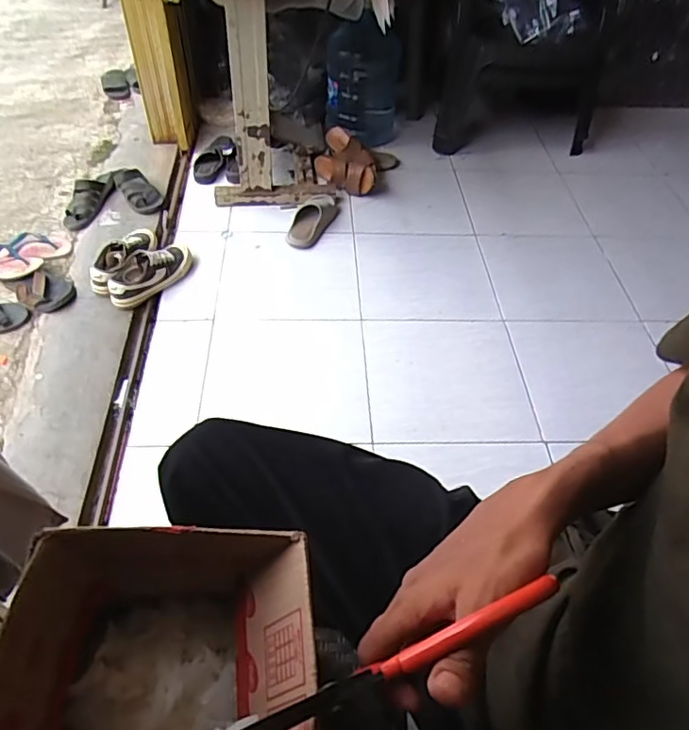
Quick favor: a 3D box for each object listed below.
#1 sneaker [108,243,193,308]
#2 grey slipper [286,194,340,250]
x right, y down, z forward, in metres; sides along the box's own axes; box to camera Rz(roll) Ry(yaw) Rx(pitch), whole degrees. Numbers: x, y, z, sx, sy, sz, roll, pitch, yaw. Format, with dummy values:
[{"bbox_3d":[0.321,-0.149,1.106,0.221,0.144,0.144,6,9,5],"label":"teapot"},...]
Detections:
[{"bbox_3d":[-0.526,-0.261,1.513,0.111,0.103,0.281,29,54,20],"label":"sneaker"},{"bbox_3d":[-0.103,-0.455,1.718,0.108,0.055,0.228,19,51,12],"label":"grey slipper"}]

